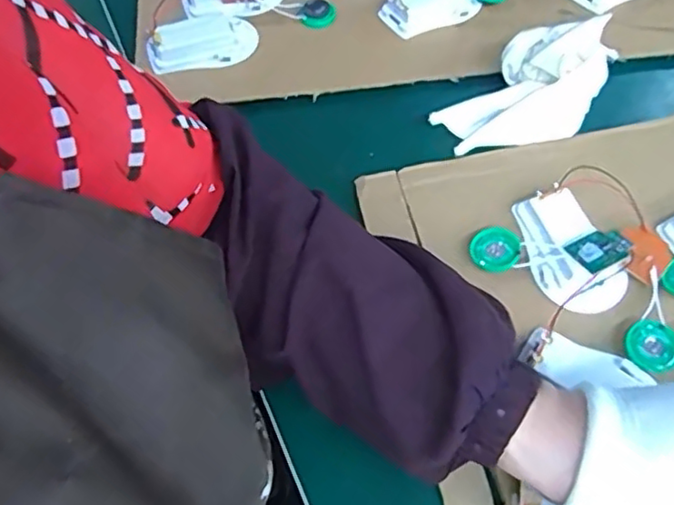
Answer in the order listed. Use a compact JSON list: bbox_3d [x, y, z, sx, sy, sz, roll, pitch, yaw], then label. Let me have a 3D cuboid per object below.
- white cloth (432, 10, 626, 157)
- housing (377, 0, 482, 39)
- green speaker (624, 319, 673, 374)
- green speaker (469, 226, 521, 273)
[{"bbox_3d":[0.132,-0.111,0.421,0.124,0.045,0.068,-34,68,-12],"label":"white cloth"},{"bbox_3d":[0.072,-0.189,0.481,0.070,0.016,0.043,-34,68,-12],"label":"housing"},{"bbox_3d":[0.173,0.052,0.350,0.029,0.009,0.029,-1,65,3],"label":"green speaker"},{"bbox_3d":[0.094,-0.001,0.381,0.028,0.011,0.029,-1,63,3],"label":"green speaker"}]

